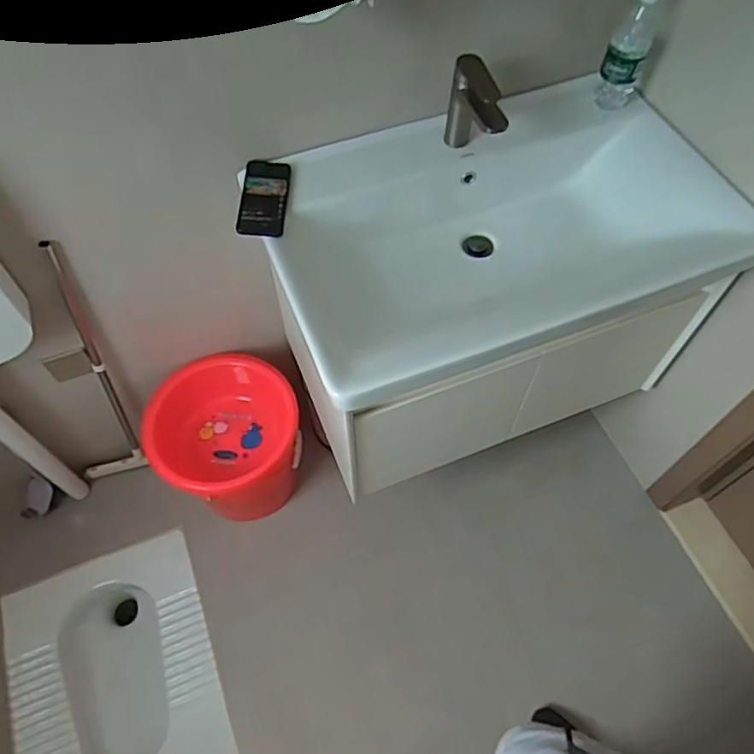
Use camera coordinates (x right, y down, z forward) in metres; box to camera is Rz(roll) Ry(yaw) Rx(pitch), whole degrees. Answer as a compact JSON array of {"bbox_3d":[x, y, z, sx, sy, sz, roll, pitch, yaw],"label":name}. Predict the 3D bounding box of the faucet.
[{"bbox_3d":[0.163,-0.437,1.029,0.047,0.157,0.148,-15,62,-11],"label":"faucet"}]

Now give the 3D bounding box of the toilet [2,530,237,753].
[{"bbox_3d":[-0.613,0.723,1.479,0.449,0.169,0.558,-18,63,-12],"label":"toilet"}]

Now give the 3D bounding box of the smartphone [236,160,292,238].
[{"bbox_3d":[-0.189,-0.302,1.033,0.076,0.015,0.158,5,64,-5],"label":"smartphone"}]

